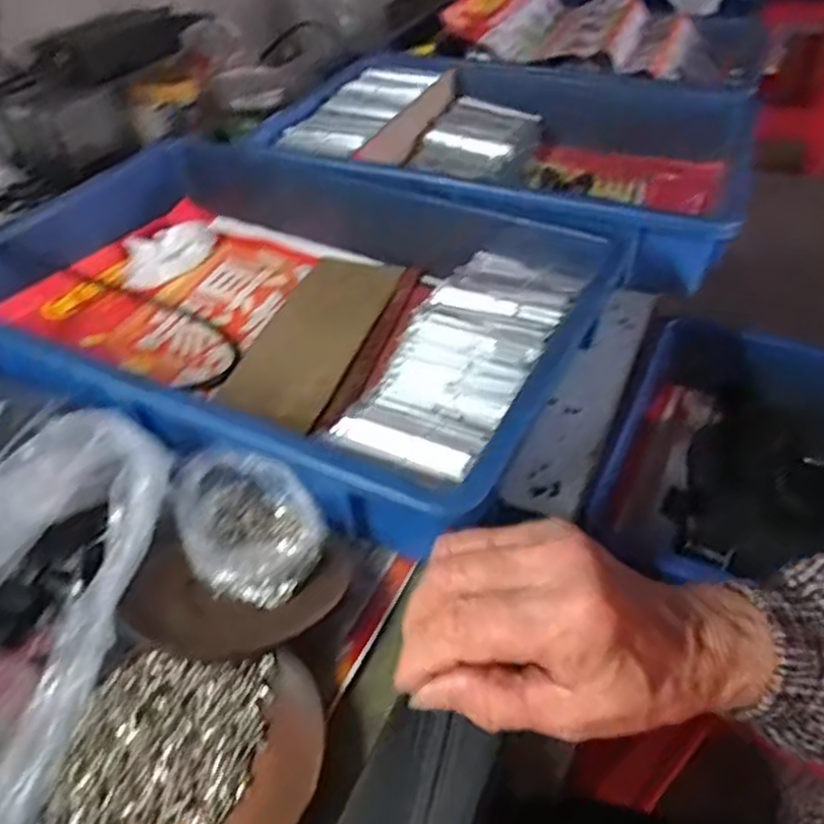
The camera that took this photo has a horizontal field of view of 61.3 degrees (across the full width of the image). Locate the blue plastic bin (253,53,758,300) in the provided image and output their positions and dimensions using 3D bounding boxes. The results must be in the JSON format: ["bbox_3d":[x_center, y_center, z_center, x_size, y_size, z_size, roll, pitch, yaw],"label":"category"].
[{"bbox_3d":[0.094,-0.259,0.705,0.450,0.101,0.319,19,47,21],"label":"blue plastic bin"}]

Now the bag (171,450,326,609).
[{"bbox_3d":[-0.086,0.059,0.371,0.067,0.039,0.089,-31,52,-25],"label":"bag"}]

